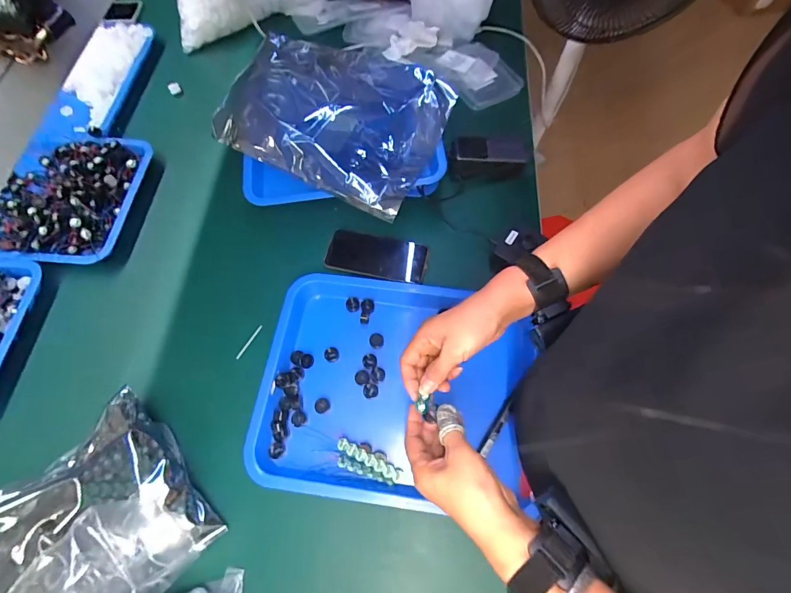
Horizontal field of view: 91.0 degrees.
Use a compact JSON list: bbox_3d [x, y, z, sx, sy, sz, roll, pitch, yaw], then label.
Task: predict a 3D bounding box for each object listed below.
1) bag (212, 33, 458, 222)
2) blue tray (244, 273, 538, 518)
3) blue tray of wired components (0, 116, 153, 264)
[{"bbox_3d":[-0.094,-0.295,0.631,0.326,0.090,0.254,26,69,12],"label":"bag"},{"bbox_3d":[-0.001,0.121,0.543,0.368,0.061,0.299,6,66,3],"label":"blue tray"},{"bbox_3d":[-0.553,-0.176,0.643,0.227,0.042,0.244,6,66,3],"label":"blue tray of wired components"}]

